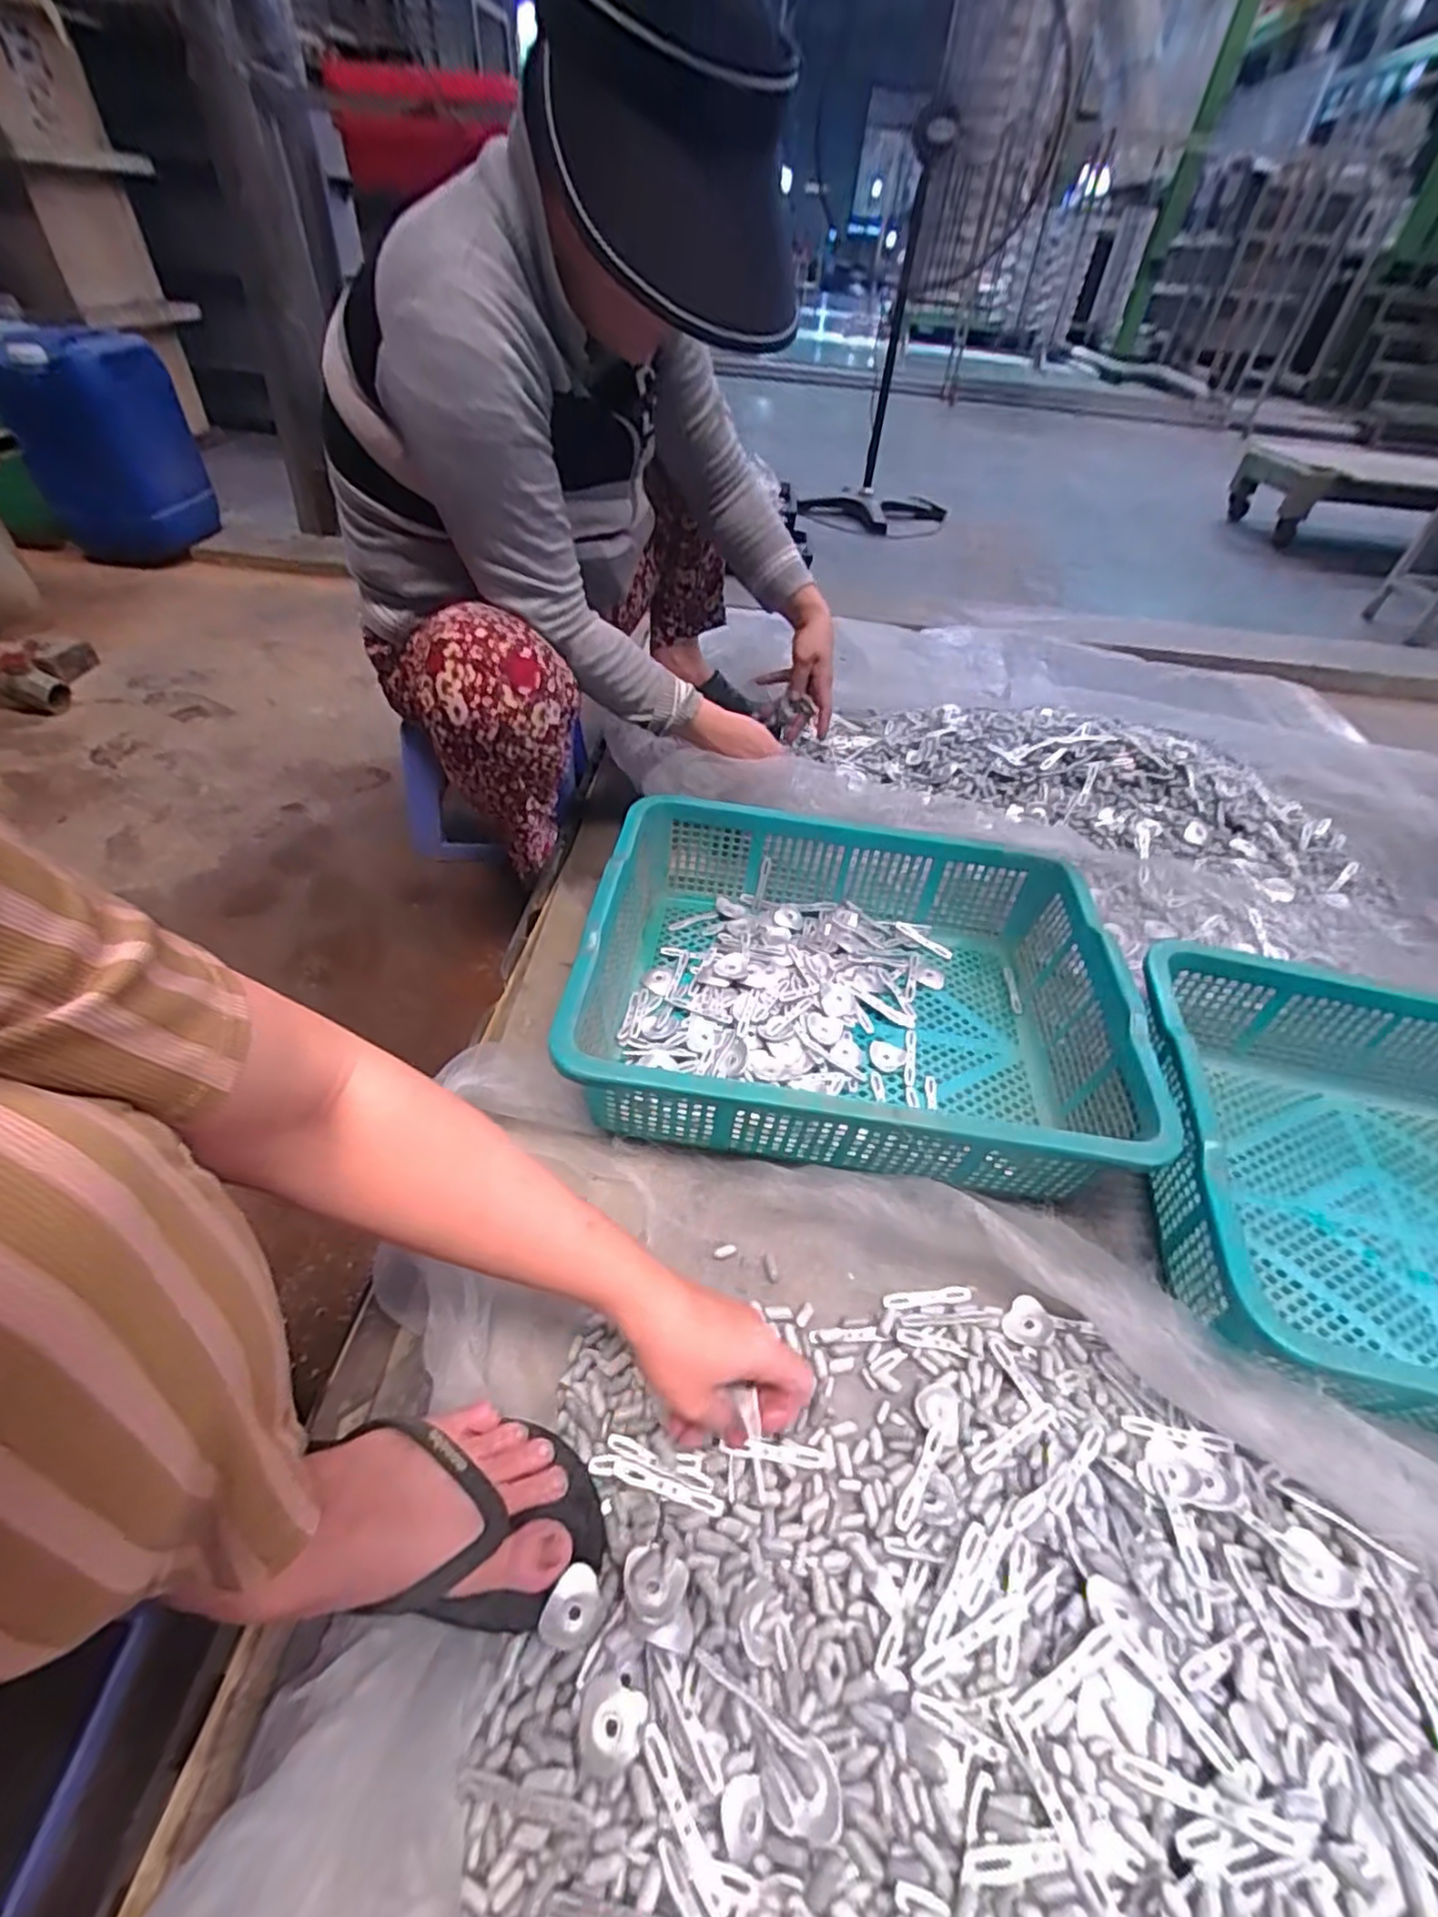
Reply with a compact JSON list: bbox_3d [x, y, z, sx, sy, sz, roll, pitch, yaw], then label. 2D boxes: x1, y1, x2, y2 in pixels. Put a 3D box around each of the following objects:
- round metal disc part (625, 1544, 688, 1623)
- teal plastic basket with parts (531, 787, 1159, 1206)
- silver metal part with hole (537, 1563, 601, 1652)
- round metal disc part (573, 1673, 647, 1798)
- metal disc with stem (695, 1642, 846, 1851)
[{"bbox_3d":[-0.036,0.348,0.401,0.035,0.012,0.030,24,47,17],"label":"round metal disc part"},{"bbox_3d":[0.121,0.027,0.683,0.467,0.127,0.368,8,44,2],"label":"teal plastic basket with parts"},{"bbox_3d":[-0.080,0.358,0.394,0.028,0.007,0.035,29,49,22],"label":"silver metal part with hole"},{"bbox_3d":[-0.057,0.395,0.365,0.032,0.012,0.041,23,47,17],"label":"round metal disc part"},{"bbox_3d":[0.021,0.399,0.365,0.089,0.010,0.032,29,49,22],"label":"metal disc with stem"}]

